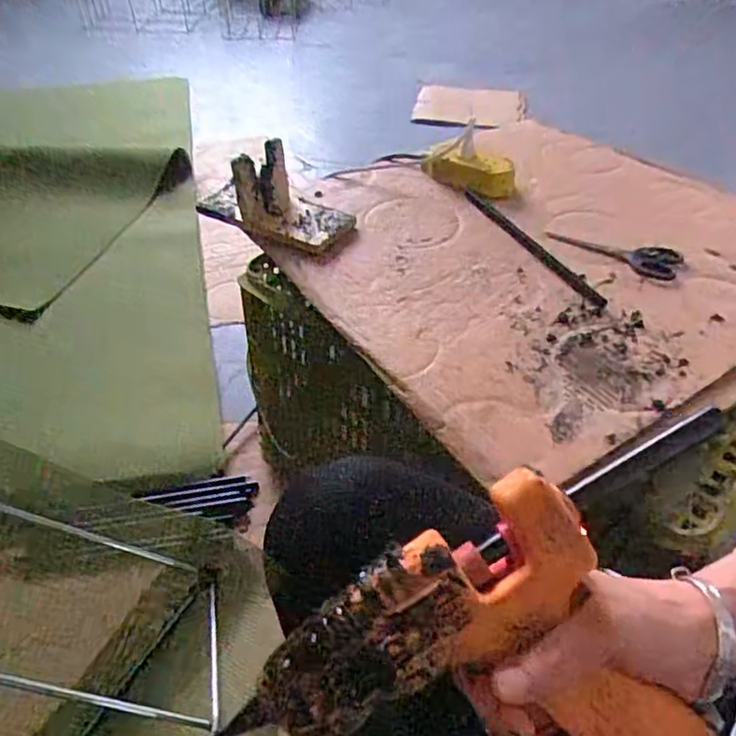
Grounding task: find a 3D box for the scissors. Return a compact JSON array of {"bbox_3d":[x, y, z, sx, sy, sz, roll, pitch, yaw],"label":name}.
[{"bbox_3d":[0.289,-0.142,0.729,0.145,0.004,0.061,29,52,27],"label":"scissors"}]

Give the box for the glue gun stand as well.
[{"bbox_3d":[-0.114,-0.213,0.765,0.210,0.085,0.079,25,51,24],"label":"glue gun stand"}]

